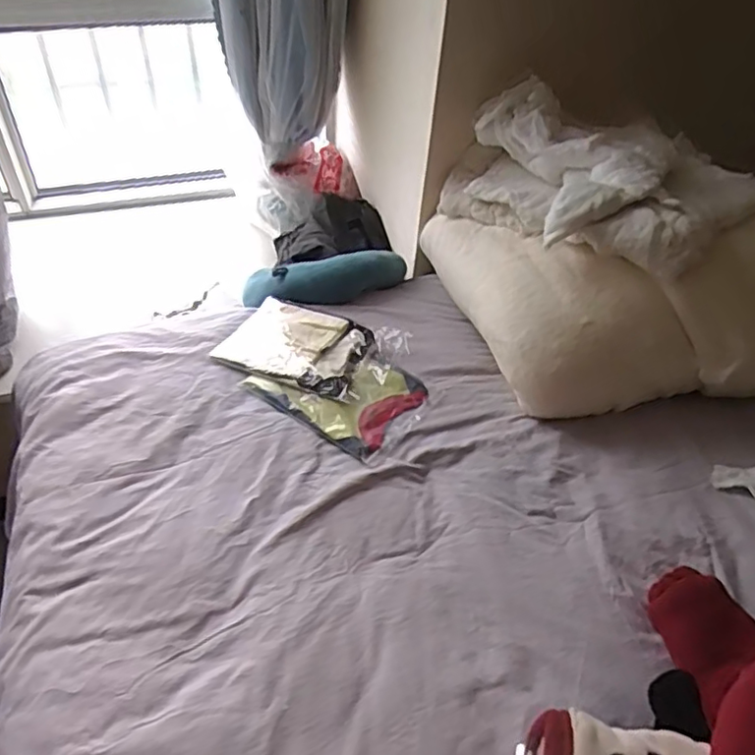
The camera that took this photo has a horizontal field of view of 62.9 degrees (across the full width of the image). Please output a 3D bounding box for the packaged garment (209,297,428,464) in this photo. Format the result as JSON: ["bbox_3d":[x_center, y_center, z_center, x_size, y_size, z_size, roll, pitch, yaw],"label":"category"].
[{"bbox_3d":[-0.097,-0.027,1.134,0.414,0.032,0.273,30,50,23],"label":"packaged garment"}]

